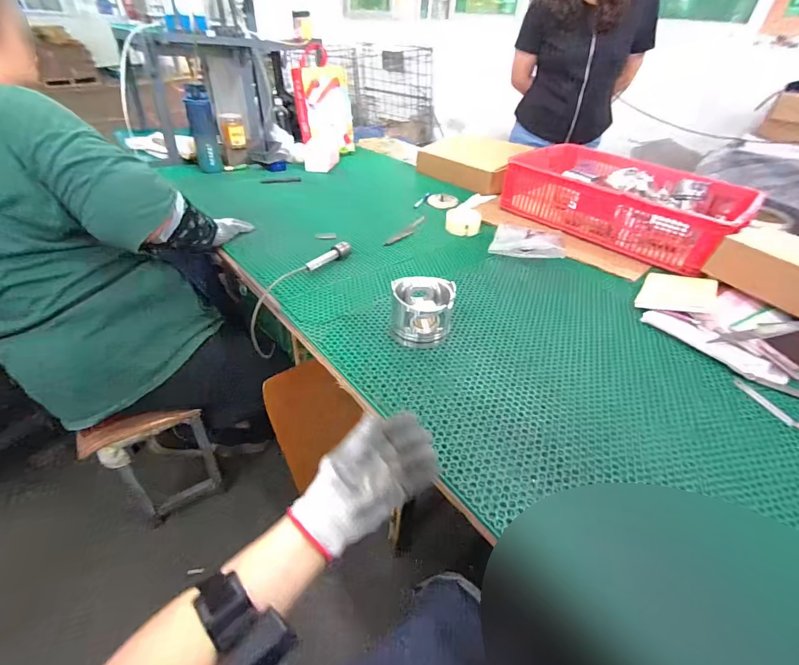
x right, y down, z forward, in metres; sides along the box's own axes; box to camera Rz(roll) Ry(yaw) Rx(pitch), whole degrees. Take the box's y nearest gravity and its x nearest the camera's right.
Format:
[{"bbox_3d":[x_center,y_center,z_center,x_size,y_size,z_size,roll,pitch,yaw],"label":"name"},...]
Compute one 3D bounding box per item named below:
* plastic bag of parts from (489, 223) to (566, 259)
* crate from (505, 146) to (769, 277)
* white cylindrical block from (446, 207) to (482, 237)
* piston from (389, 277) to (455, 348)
[{"bbox_3d":[0.331,-0.228,1.001,0.180,0.052,0.095,14,39,12],"label":"plastic bag of parts"},{"bbox_3d":[0.674,-0.410,1.181,0.432,0.143,0.623,-30,50,-35],"label":"crate"},{"bbox_3d":[0.185,-0.323,1.114,0.099,0.044,0.095,9,39,5],"label":"white cylindrical block"},{"bbox_3d":[0.041,-0.040,0.720,0.111,0.092,0.111,5,38,0],"label":"piston"}]

